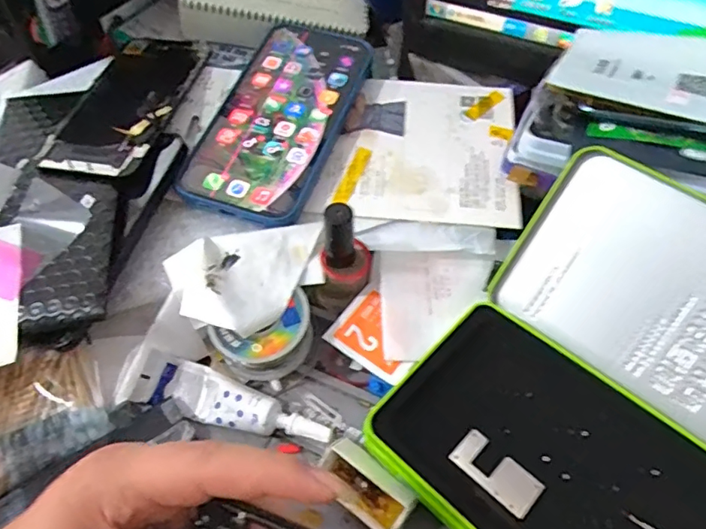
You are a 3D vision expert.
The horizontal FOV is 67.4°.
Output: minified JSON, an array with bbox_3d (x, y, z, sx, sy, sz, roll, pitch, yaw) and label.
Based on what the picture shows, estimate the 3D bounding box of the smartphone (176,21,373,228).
[{"bbox_3d":[-0.046,-0.102,0.356,0.080,0.008,0.167,17,63,10],"label":"smartphone"}]

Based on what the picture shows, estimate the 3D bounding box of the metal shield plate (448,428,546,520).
[{"bbox_3d":[0.067,0.096,0.245,0.040,0.004,0.020,38,62,26],"label":"metal shield plate"}]

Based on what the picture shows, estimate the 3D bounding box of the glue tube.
[{"bbox_3d":[-0.066,0.071,0.283,0.109,0.019,0.028,12,54,10],"label":"glue tube"}]

